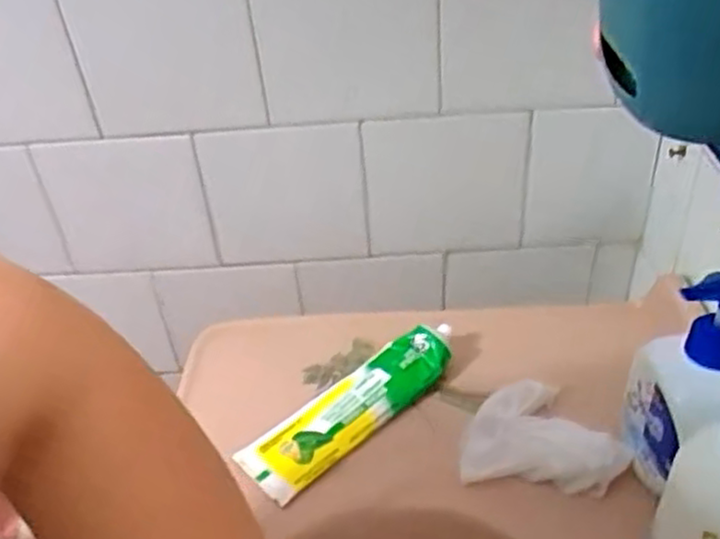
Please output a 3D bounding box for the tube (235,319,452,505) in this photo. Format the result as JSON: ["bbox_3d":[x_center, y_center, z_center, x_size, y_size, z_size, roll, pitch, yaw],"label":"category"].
[{"bbox_3d":[-0.005,0.099,0.559,0.191,0.027,0.059,-32,46,-29],"label":"tube"}]

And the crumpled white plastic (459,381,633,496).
[{"bbox_3d":[0.132,0.117,0.525,0.107,0.033,0.084,3,40,11],"label":"crumpled white plastic"}]

